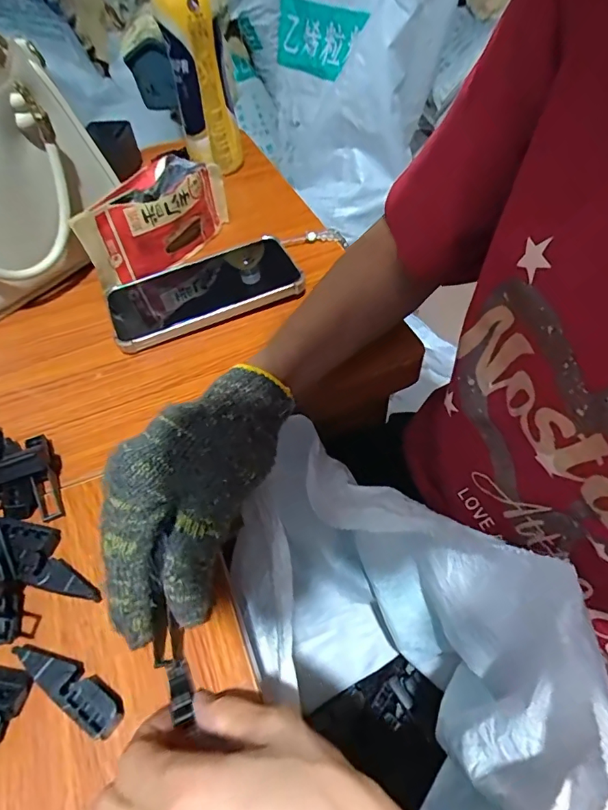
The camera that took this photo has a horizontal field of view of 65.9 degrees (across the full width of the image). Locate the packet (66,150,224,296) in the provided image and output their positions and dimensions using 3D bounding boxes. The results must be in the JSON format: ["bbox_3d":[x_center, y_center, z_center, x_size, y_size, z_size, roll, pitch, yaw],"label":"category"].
[{"bbox_3d":[-0.133,-0.173,0.444,0.039,0.086,0.156,22,56,19],"label":"packet"}]

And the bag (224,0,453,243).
[{"bbox_3d":[0.087,-0.660,0.906,0.240,0.516,0.363,-29,56,-19],"label":"bag"}]

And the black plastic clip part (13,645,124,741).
[{"bbox_3d":[-0.117,0.141,0.236,0.064,0.013,0.018,26,57,21],"label":"black plastic clip part"}]

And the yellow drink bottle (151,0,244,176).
[{"bbox_3d":[-0.113,-0.359,0.506,0.064,0.220,0.061,-9,52,-5],"label":"yellow drink bottle"}]

